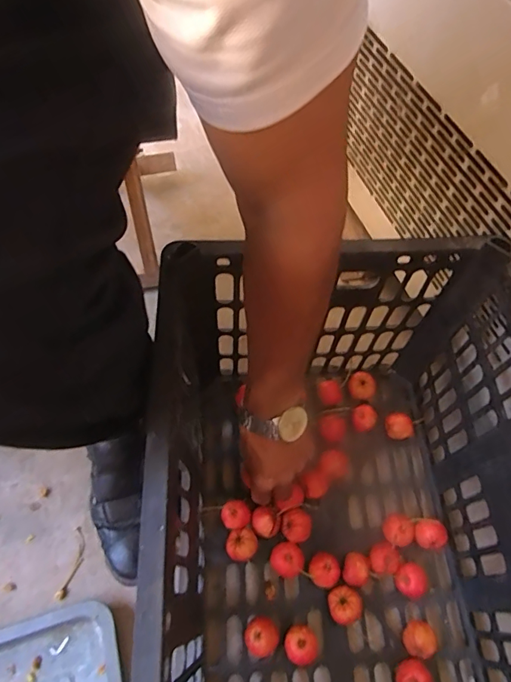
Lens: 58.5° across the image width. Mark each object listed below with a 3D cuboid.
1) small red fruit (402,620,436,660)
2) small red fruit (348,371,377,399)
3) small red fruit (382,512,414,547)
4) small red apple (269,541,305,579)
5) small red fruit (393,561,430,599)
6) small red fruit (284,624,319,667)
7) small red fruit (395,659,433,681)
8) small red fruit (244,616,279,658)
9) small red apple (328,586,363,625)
[{"bbox_3d":[0.167,0.308,0.473,0.026,0.035,0.032,-1,62,-4],"label":"small red fruit"},{"bbox_3d":[0.138,0.062,0.599,0.035,0.035,0.029,23,63,9],"label":"small red fruit"},{"bbox_3d":[0.163,0.218,0.525,0.030,0.027,0.035,6,59,4],"label":"small red fruit"},{"bbox_3d":[0.035,0.247,0.514,0.034,0.032,0.035,1,62,-3],"label":"small red apple"},{"bbox_3d":[0.169,0.263,0.502,0.034,0.029,0.033,2,59,1],"label":"small red fruit"},{"bbox_3d":[0.046,0.310,0.466,0.032,0.034,0.033,1,62,-3],"label":"small red fruit"},{"bbox_3d":[0.156,0.337,0.456,0.032,0.033,0.030,1,62,-3],"label":"small red fruit"},{"bbox_3d":[0.006,0.303,0.468,0.033,0.036,0.033,1,62,-3],"label":"small red fruit"},{"bbox_3d":[0.094,0.280,0.485,0.033,0.033,0.033,1,62,-3],"label":"small red apple"}]

